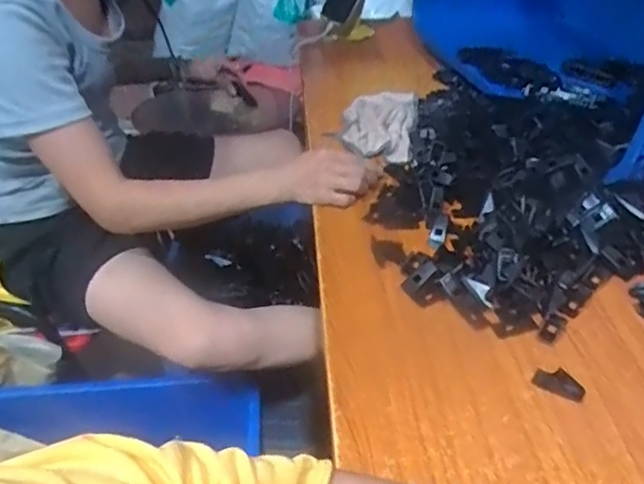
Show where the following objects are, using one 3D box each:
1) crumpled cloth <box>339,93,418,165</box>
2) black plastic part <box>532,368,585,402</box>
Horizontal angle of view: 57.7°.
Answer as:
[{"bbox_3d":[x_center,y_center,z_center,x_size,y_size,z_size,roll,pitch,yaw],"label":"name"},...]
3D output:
[{"bbox_3d":[0.082,-0.173,0.853,0.101,0.030,0.150,6,40,9],"label":"crumpled cloth"},{"bbox_3d":[0.203,0.120,0.501,0.042,0.011,0.020,17,43,21],"label":"black plastic part"}]

